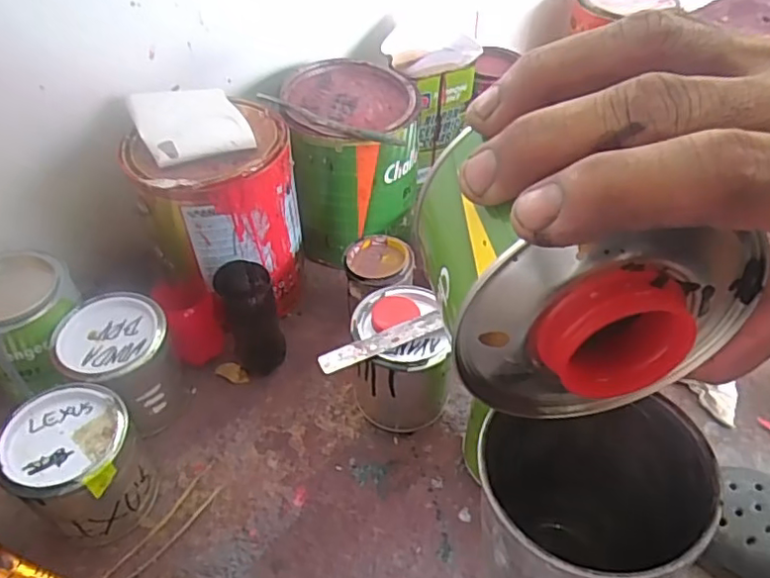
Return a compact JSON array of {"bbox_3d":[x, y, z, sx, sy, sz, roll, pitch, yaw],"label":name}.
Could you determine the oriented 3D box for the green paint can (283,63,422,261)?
[{"bbox_3d":[-0.036,-0.152,0.739,0.150,0.179,0.172,-7,50,-6],"label":"green paint can"}]

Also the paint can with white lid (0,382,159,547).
[{"bbox_3d":[-0.261,0.156,0.531,0.101,0.114,0.111,0,49,0],"label":"paint can with white lid"}]

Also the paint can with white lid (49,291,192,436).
[{"bbox_3d":[-0.259,0.076,0.605,0.107,0.108,0.099,34,57,26],"label":"paint can with white lid"}]

